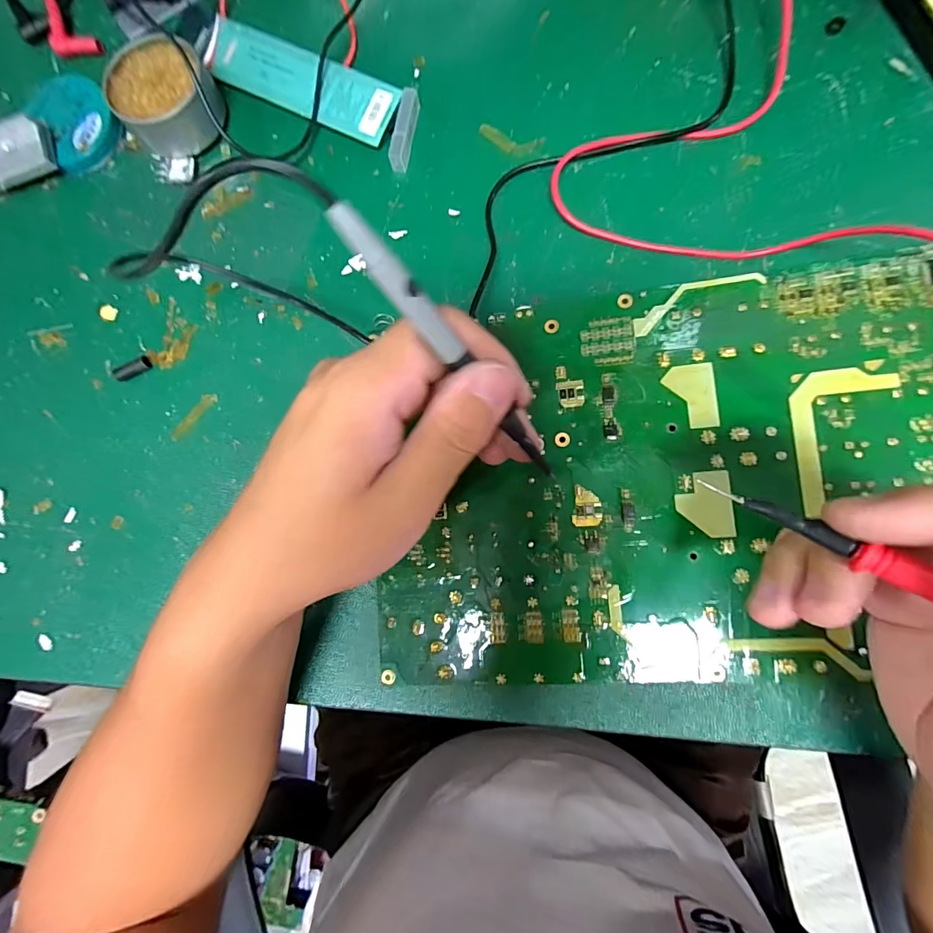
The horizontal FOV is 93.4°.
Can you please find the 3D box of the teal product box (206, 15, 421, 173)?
[{"bbox_3d":[-0.103,-0.254,0.294,0.161,0.013,0.047,29,89,6],"label":"teal product box"}]

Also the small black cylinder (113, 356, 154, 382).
[{"bbox_3d":[-0.220,-0.064,0.289,0.026,0.007,0.010,-27,84,2],"label":"small black cylinder"}]

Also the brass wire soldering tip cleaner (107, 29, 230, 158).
[{"bbox_3d":[-0.196,-0.244,0.287,0.059,0.029,0.064,0,86,5],"label":"brass wire soldering tip cleaner"}]

